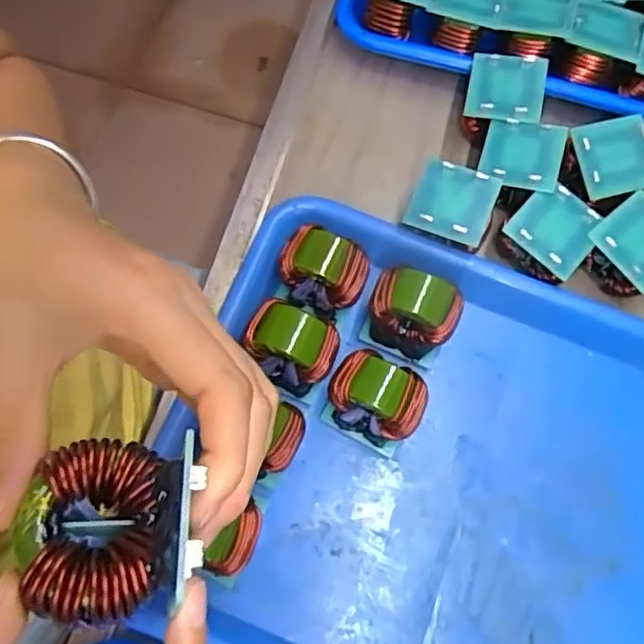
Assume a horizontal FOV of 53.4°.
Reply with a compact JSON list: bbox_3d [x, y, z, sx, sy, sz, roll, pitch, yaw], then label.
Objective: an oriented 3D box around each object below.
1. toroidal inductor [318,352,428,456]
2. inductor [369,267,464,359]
[{"bbox_3d":[0.028,0.042,0.340,0.049,0.048,0.036,28,72,8],"label":"toroidal inductor"},{"bbox_3d":[0.050,-0.004,0.358,0.046,0.047,0.034,22,72,5],"label":"inductor"}]

